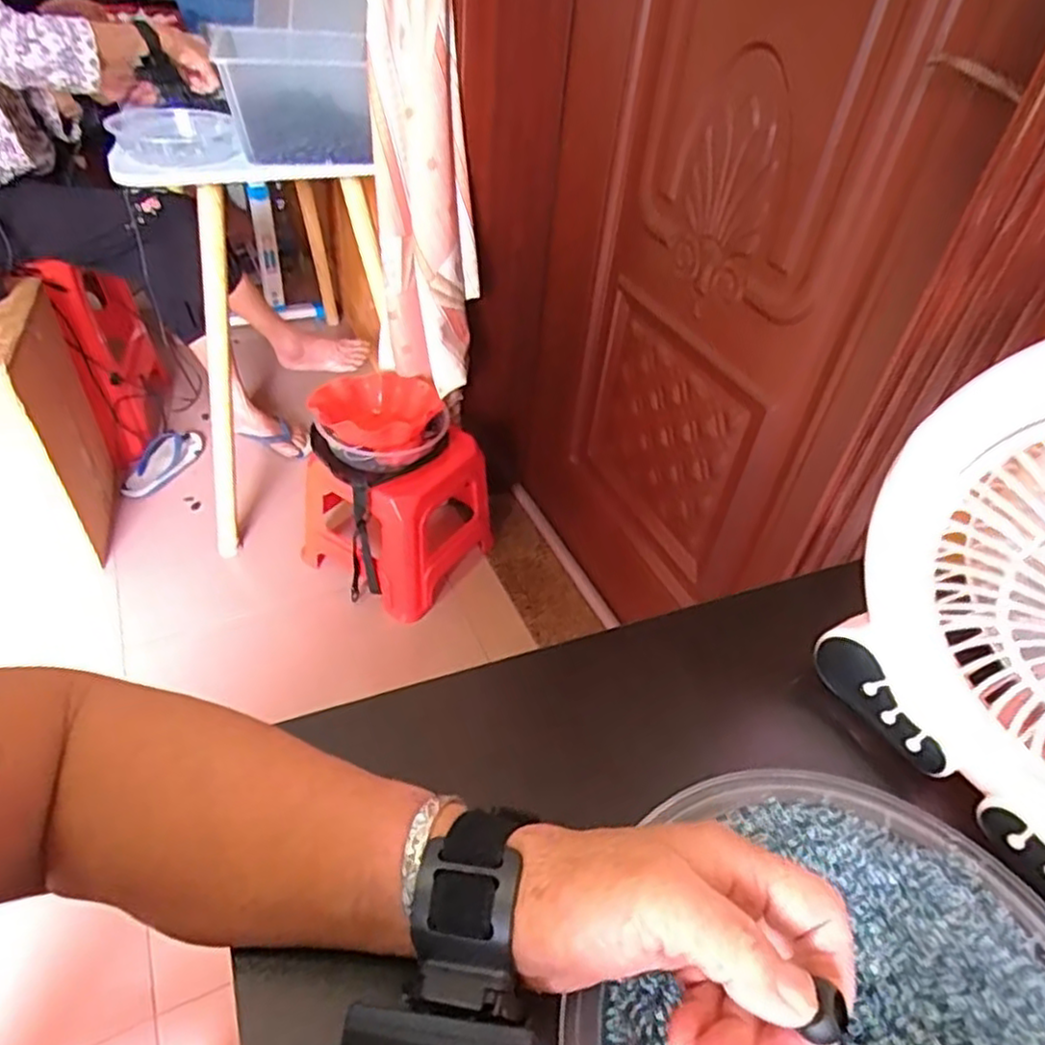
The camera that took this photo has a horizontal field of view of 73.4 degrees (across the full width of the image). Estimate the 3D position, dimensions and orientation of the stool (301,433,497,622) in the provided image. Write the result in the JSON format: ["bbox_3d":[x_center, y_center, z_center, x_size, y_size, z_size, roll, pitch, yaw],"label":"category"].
[{"bbox_3d":[-0.258,-0.036,1.398,0.304,0.295,0.262,26,46,20],"label":"stool"}]

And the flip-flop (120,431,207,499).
[{"bbox_3d":[-0.827,-0.161,1.640,0.103,0.060,0.254,12,43,6],"label":"flip-flop"}]

